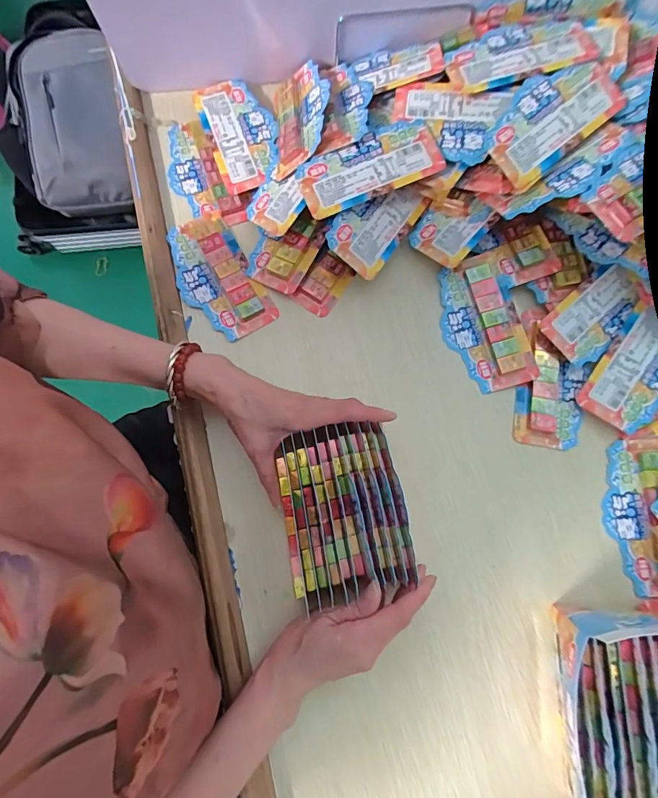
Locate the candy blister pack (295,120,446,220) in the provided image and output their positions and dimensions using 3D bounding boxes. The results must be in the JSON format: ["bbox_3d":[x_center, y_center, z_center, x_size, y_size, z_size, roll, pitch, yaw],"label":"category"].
[{"bbox_3d":[0.041,-0.235,0.428,0.143,0.021,0.064,-22,80,-5],"label":"candy blister pack"}]

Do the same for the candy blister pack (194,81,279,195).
[{"bbox_3d":[-0.099,-0.300,0.475,0.074,0.011,0.139,-20,80,-5],"label":"candy blister pack"}]

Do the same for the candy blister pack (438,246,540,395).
[{"bbox_3d":[0.162,-0.080,0.438,0.077,0.016,0.143,-15,79,-4],"label":"candy blister pack"}]

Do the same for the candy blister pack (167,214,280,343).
[{"bbox_3d":[-0.121,-0.129,0.448,0.076,0.011,0.142,-30,81,-7],"label":"candy blister pack"}]

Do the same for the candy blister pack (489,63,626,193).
[{"bbox_3d":[0.219,-0.279,0.412,0.144,0.006,0.075,-41,92,-2],"label":"candy blister pack"}]

